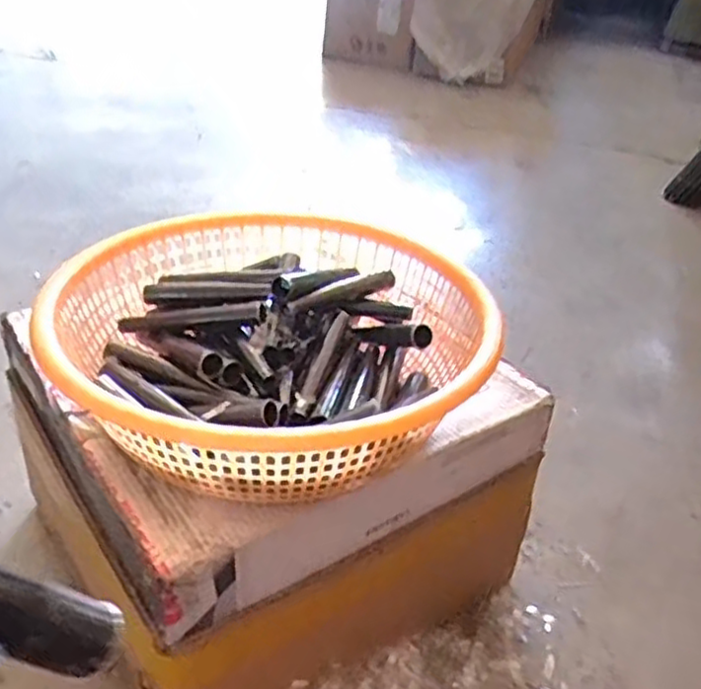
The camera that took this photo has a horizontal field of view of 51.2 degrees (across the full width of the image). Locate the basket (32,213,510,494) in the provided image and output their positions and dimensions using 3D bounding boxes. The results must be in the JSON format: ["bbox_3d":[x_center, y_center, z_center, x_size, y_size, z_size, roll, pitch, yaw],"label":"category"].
[{"bbox_3d":[-0.075,-0.004,0.687,0.386,0.107,0.388,4,34,-3],"label":"basket"}]

